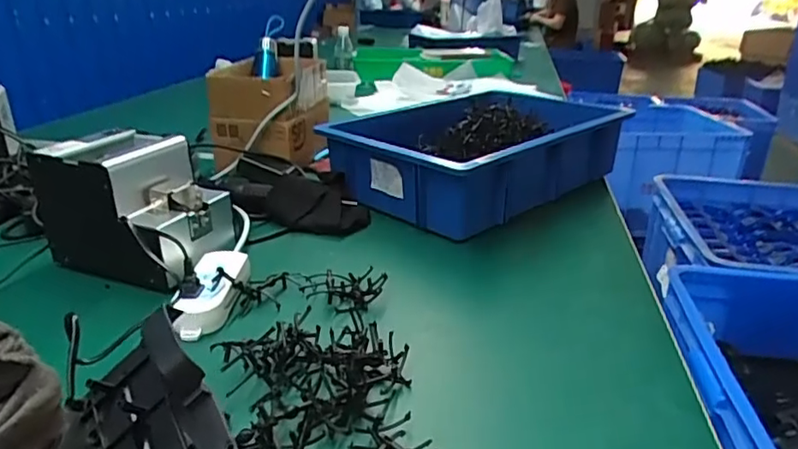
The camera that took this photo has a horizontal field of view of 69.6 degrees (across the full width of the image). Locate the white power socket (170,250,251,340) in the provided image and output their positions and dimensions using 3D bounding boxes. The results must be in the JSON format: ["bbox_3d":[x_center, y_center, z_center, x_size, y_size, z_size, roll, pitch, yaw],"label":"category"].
[{"bbox_3d":[-0.199,0.068,0.618,0.063,0.033,0.135,-1,23,-2],"label":"white power socket"}]

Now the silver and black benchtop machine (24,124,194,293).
[{"bbox_3d":[-0.322,-0.028,0.697,0.193,0.136,0.135,12,26,27],"label":"silver and black benchtop machine"}]

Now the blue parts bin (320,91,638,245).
[{"bbox_3d":[0.120,-0.114,0.950,0.426,0.126,0.317,-20,30,-39],"label":"blue parts bin"}]

